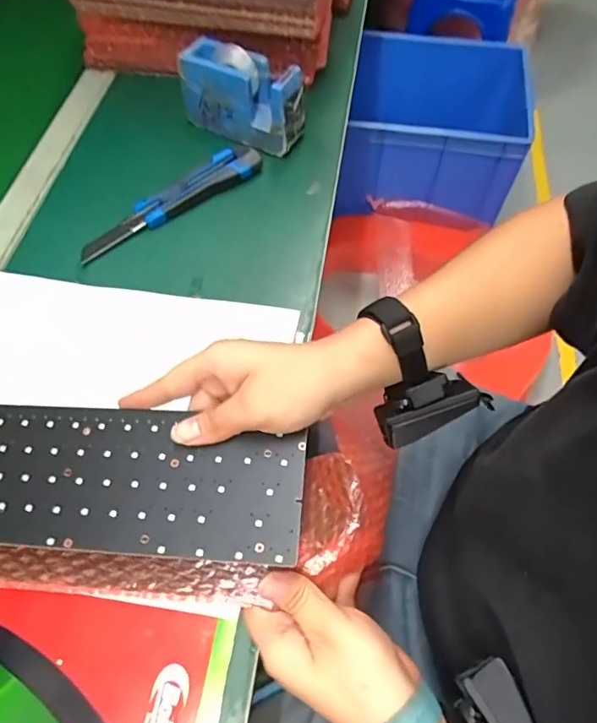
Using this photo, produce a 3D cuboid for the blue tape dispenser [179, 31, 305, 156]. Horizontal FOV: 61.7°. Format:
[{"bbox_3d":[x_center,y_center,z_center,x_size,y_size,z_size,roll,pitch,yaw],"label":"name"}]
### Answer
[{"bbox_3d":[-0.060,-0.286,0.546,0.134,0.089,0.050,25,63,13],"label":"blue tape dispenser"}]

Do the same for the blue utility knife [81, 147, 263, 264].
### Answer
[{"bbox_3d":[-0.126,-0.162,0.509,0.207,0.024,0.037,-36,66,-19],"label":"blue utility knife"}]

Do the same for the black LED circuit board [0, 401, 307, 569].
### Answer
[{"bbox_3d":[-0.137,0.074,0.328,0.277,0.008,0.092,4,58,9],"label":"black LED circuit board"}]

